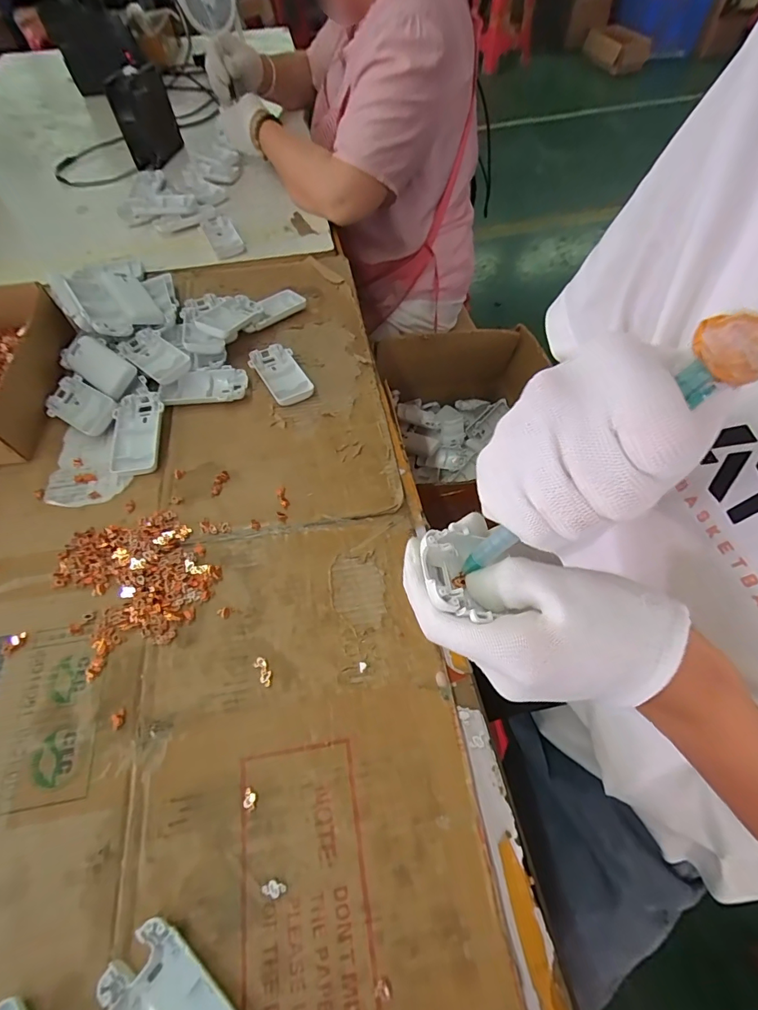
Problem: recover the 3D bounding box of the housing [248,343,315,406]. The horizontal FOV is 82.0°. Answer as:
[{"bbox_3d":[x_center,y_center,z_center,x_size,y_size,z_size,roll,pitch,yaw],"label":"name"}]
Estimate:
[{"bbox_3d":[-0.115,-0.154,0.512,0.047,0.015,0.094,-29,62,-15],"label":"housing"}]

